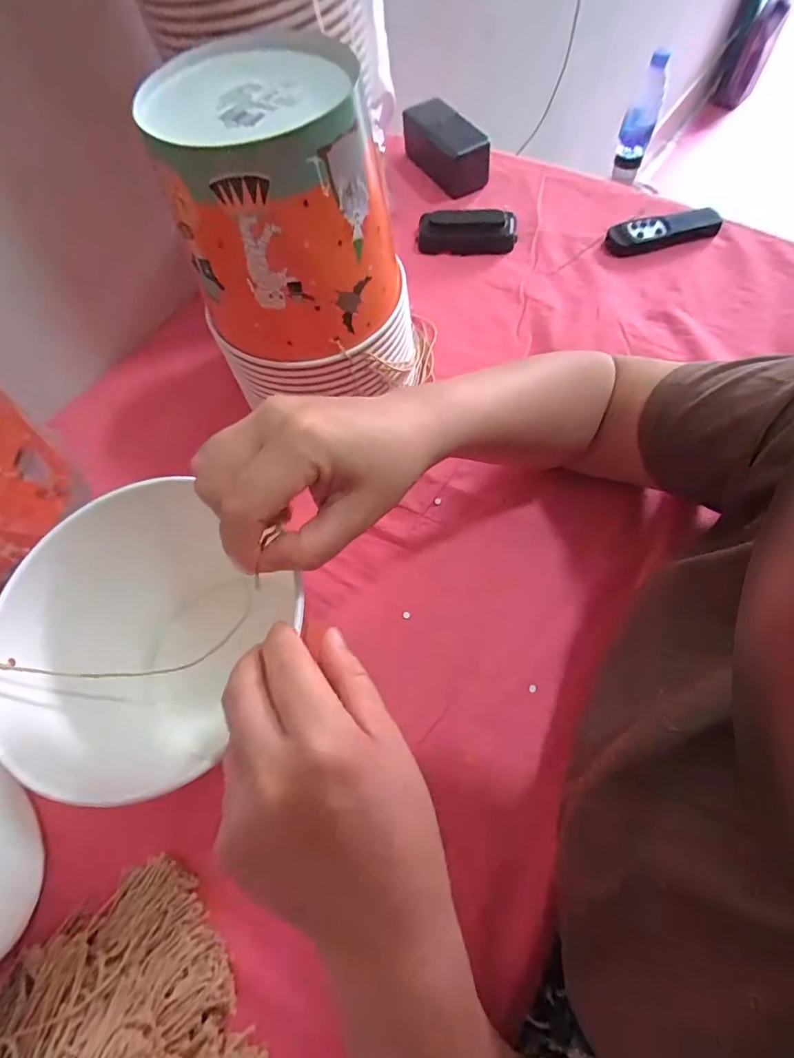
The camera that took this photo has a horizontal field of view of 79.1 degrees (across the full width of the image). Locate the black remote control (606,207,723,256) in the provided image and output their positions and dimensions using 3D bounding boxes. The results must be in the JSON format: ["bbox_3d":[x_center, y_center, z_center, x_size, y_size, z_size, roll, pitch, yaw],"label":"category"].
[{"bbox_3d":[0.280,-0.315,0.507,0.122,0.019,0.032,-15,64,-1],"label":"black remote control"}]

